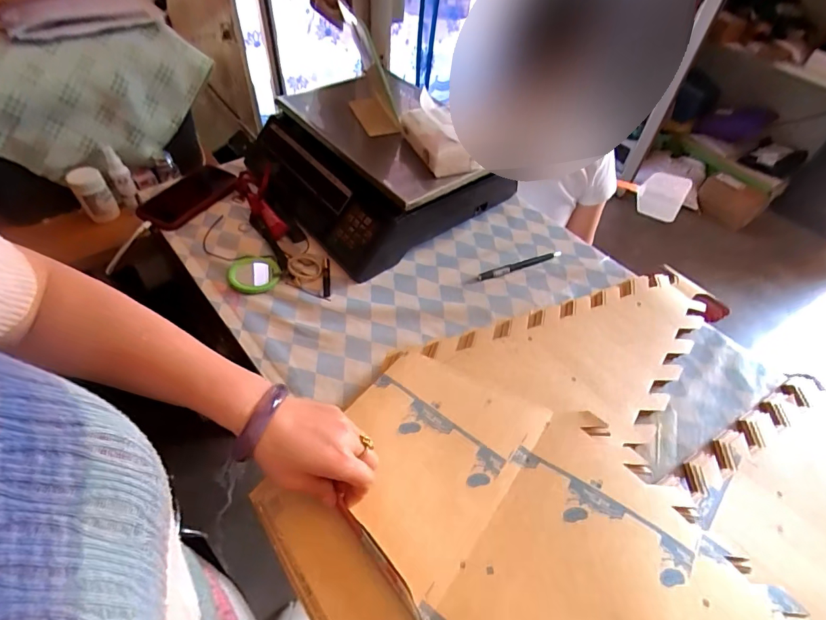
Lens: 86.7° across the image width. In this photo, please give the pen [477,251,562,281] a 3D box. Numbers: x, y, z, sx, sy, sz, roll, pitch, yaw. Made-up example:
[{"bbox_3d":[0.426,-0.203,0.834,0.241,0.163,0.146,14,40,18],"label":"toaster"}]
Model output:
[{"bbox_3d":[0.165,-0.068,0.661,0.153,0.011,0.015,-20,54,-19],"label":"pen"}]

